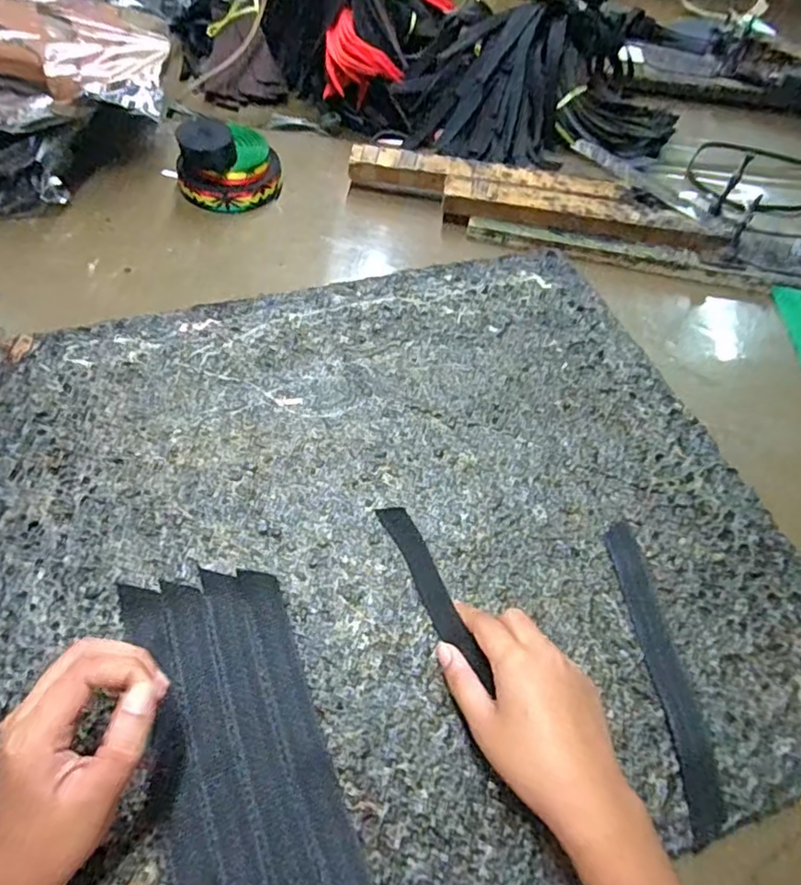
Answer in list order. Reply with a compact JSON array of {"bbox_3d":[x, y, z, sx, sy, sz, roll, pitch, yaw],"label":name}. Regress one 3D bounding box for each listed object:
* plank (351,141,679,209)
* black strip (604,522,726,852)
[{"bbox_3d":[0.120,-0.300,0.711,0.356,0.032,0.053,8,55,1],"label":"plank"},{"bbox_3d":[0.181,0.151,0.419,0.026,0.004,0.206,-2,55,-6],"label":"black strip"}]

